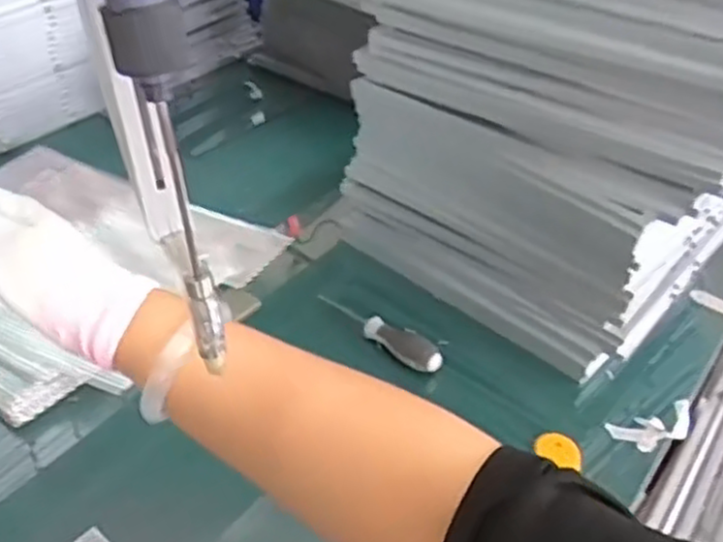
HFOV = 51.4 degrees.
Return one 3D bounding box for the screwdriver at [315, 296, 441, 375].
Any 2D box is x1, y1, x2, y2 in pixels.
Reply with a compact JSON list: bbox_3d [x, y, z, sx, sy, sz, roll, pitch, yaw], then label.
[{"bbox_3d":[0.023,0.063,0.775,0.142,0.023,0.021,28,45,28],"label":"screwdriver"}]

